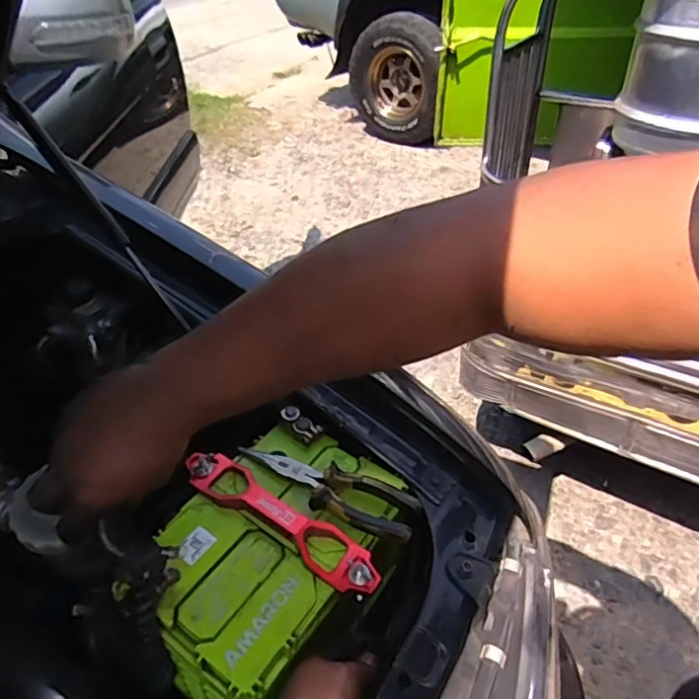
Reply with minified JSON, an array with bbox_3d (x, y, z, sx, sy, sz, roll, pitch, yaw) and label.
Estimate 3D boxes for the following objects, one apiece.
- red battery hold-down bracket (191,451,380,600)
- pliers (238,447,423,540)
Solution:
[{"bbox_3d":[-0.071,0.156,0.539,0.227,0.021,0.044,23,45,27],"label":"red battery hold-down bracket"},{"bbox_3d":[-0.026,0.135,0.560,0.194,0.016,0.049,17,42,21],"label":"pliers"}]

